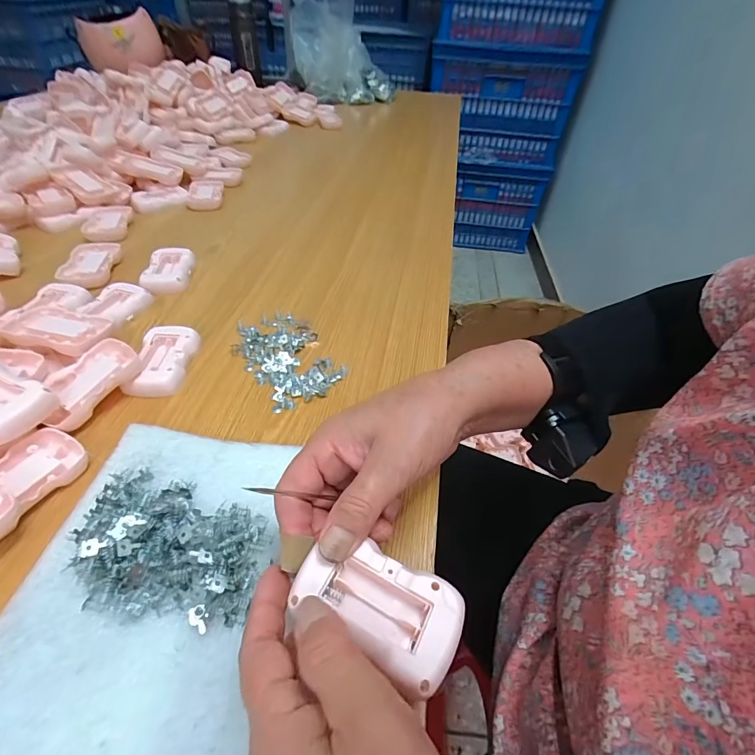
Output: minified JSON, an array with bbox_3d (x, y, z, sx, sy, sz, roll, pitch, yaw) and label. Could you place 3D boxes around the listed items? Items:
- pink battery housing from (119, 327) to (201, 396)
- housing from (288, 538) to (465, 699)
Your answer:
[{"bbox_3d":[-0.212,-0.018,0.399,0.052,0.016,0.083,5,45,1],"label":"pink battery housing"},{"bbox_3d":[0.000,0.116,0.209,0.083,0.015,0.047,23,48,16],"label":"housing"}]

